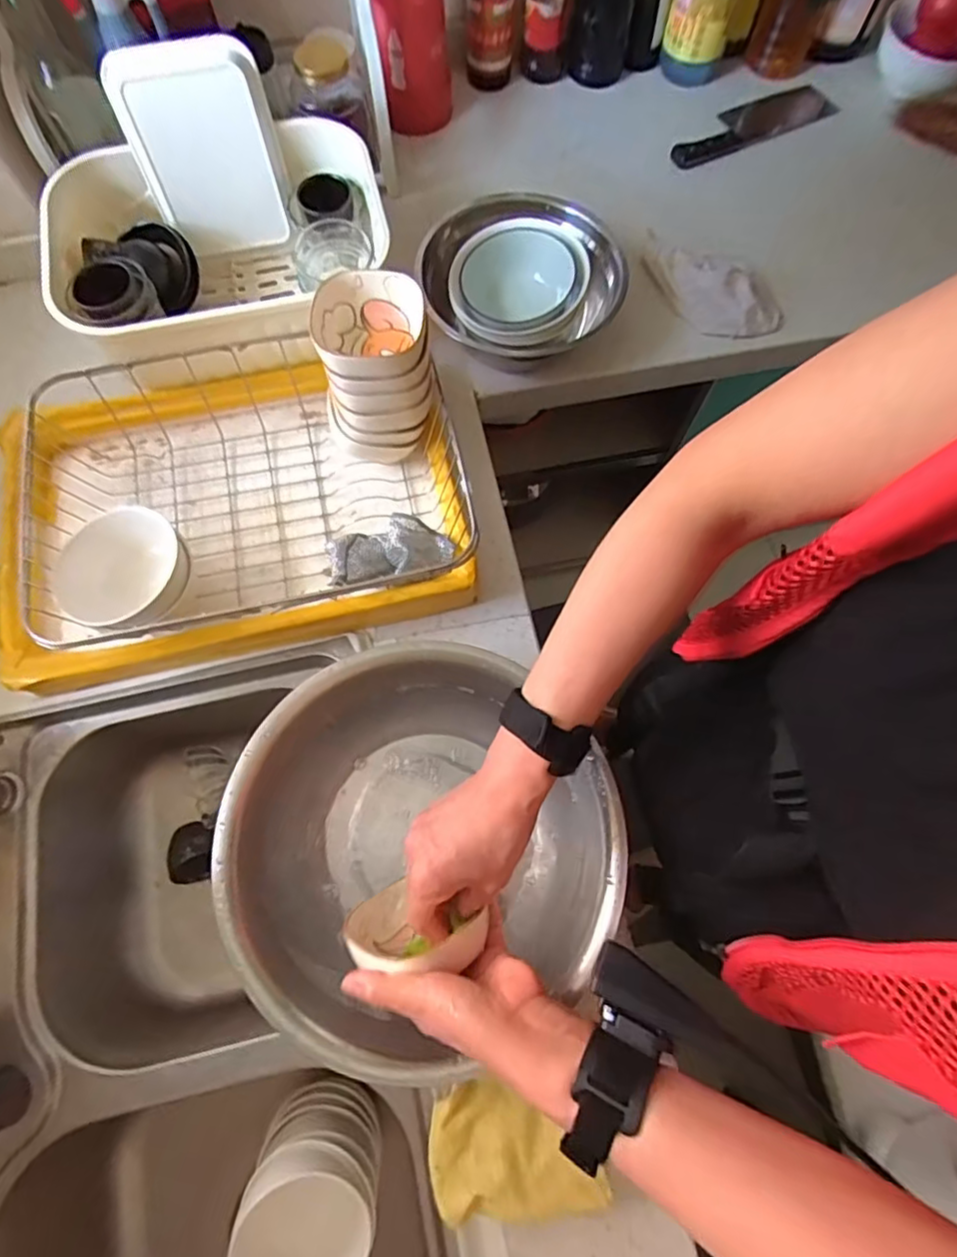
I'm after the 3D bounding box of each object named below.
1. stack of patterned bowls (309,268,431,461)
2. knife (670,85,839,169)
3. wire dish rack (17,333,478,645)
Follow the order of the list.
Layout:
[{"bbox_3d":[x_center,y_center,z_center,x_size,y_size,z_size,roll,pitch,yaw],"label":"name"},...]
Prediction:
[{"bbox_3d":[-0.095,-0.233,0.564,0.096,0.160,0.087,-8,73,-3],"label":"stack of patterned bowls"},{"bbox_3d":[0.386,-0.713,0.837,0.277,0.025,0.066,-29,75,-9],"label":"knife"},{"bbox_3d":[-0.218,-0.150,0.590,0.384,0.112,0.278,-12,73,-4],"label":"wire dish rack"}]

